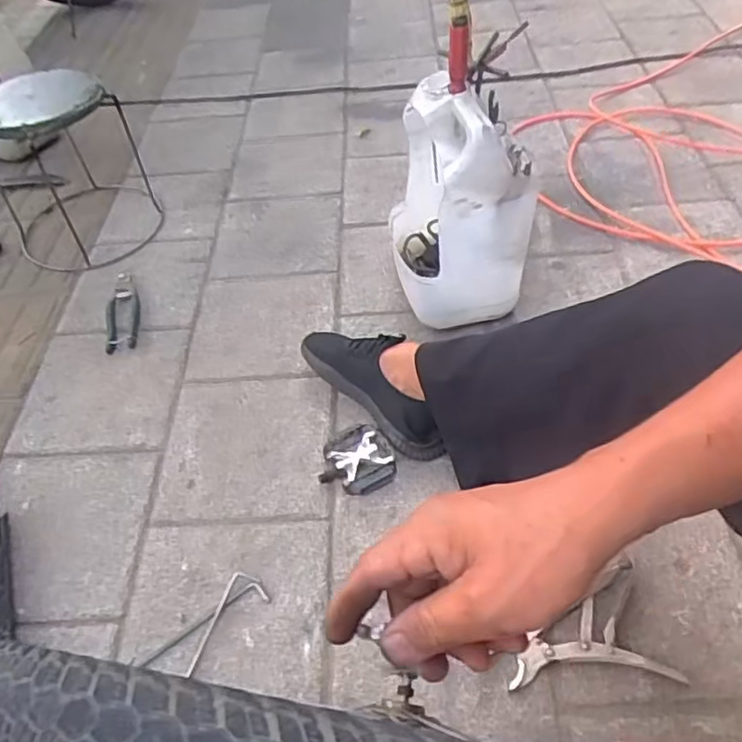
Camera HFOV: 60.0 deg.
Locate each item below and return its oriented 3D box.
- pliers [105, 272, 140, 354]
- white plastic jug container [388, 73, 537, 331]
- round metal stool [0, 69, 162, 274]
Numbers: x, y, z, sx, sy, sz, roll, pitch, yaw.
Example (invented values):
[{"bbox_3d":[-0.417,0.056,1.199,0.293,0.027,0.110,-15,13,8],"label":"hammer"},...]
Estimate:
[{"bbox_3d":[-0.439,-0.108,1.132,0.054,0.010,0.184,-12,49,-4],"label":"pliers"},{"bbox_3d":[0.127,-0.252,0.993,0.186,0.344,0.220,-13,50,-5],"label":"white plastic jug container"},{"bbox_3d":[-0.580,-0.387,1.205,0.278,0.278,0.301,-23,51,-13],"label":"round metal stool"}]

